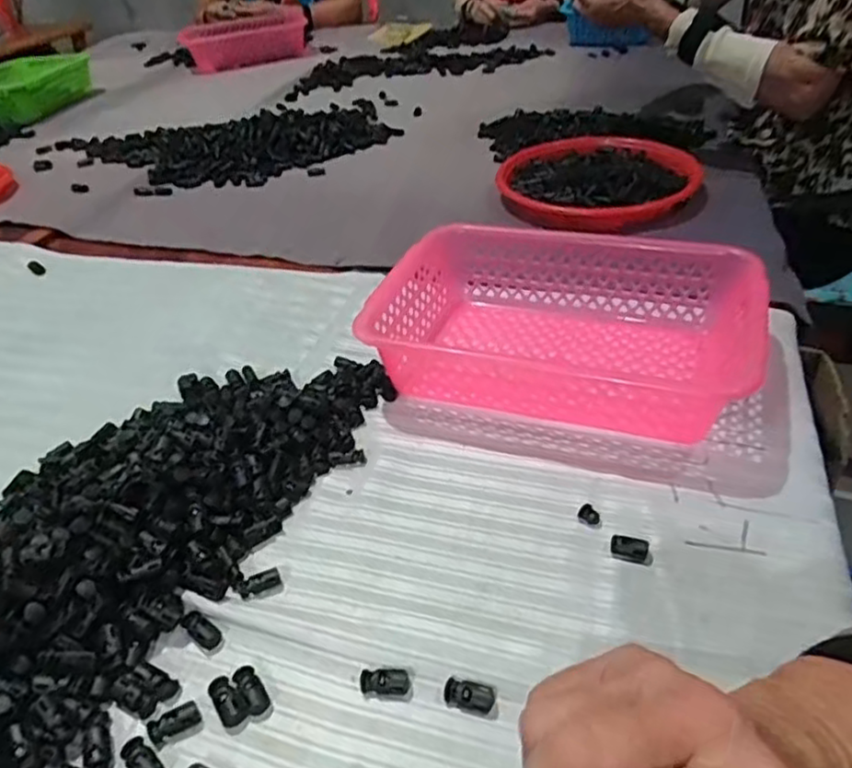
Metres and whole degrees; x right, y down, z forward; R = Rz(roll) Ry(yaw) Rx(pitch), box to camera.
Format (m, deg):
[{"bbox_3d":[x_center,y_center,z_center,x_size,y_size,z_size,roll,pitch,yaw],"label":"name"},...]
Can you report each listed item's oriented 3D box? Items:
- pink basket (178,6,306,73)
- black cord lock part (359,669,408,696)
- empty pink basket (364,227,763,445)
[{"bbox_3d":[-0.353,-0.669,1.324,0.258,0.076,0.081,-3,38,5],"label":"pink basket"},{"bbox_3d":[-0.024,0.166,0.381,0.028,0.008,0.014,-2,40,7],"label":"black cord lock part"},{"bbox_3d":[0.106,-0.044,0.544,0.291,0.076,0.176,11,43,21],"label":"empty pink basket"}]

